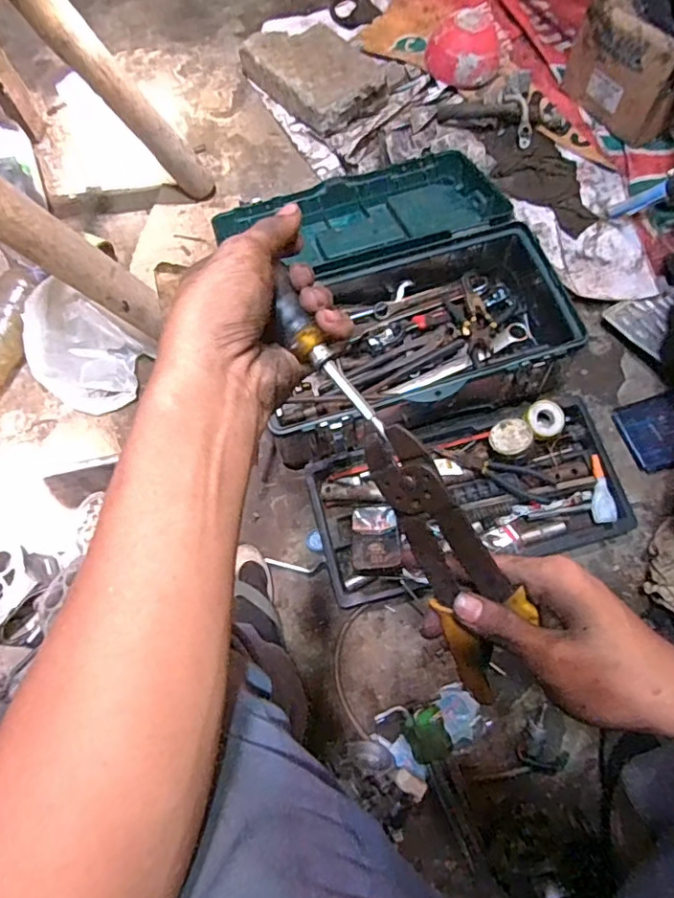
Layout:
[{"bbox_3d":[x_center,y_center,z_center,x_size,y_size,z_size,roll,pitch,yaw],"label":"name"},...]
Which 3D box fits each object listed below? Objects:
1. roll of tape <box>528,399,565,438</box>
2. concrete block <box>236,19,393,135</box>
[{"bbox_3d":[0.310,-0.045,0.831,0.053,0.020,0.053,-1,69,2],"label":"roll of tape"},{"bbox_3d":[-0.039,-0.750,1.117,0.174,0.064,0.270,-41,73,-13],"label":"concrete block"}]

